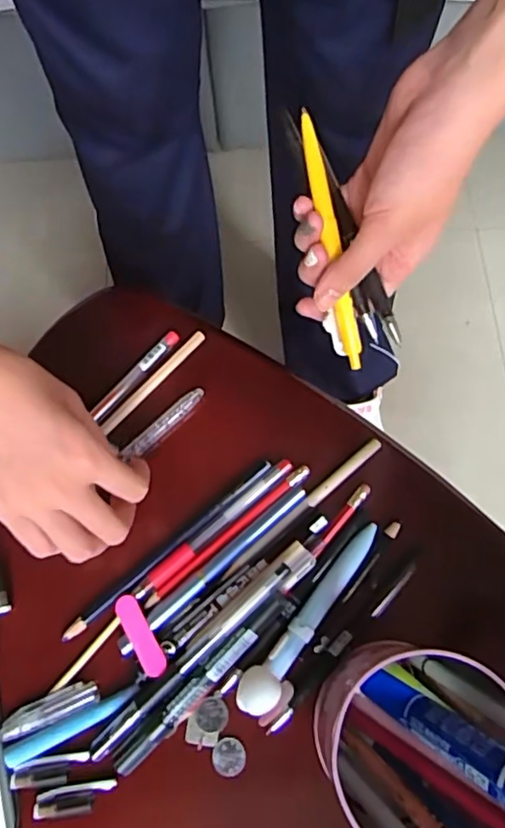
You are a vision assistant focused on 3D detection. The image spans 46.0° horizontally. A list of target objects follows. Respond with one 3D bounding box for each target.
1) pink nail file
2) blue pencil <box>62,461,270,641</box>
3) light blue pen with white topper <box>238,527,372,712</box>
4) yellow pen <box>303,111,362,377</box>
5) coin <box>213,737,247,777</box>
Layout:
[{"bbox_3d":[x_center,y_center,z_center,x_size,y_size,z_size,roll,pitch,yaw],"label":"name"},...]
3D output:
[{"bbox_3d":[-0.065,0.127,0.341,0.013,0.004,0.049,-28,60,-12],"label":"pink nail file"},{"bbox_3d":[-0.050,0.082,0.364,0.157,0.006,0.008,-39,73,-12],"label":"blue pencil"},{"bbox_3d":[0.035,0.116,0.344,0.020,0.016,0.125,35,74,14],"label":"light blue pen with white topper"},{"bbox_3d":[0.042,-0.092,0.327,0.018,0.009,0.137,-11,103,-3],"label":"yellow pen"},{"bbox_3d":[-0.013,0.190,0.329,0.018,0.004,0.018,-1,69,1],"label":"coin"}]

